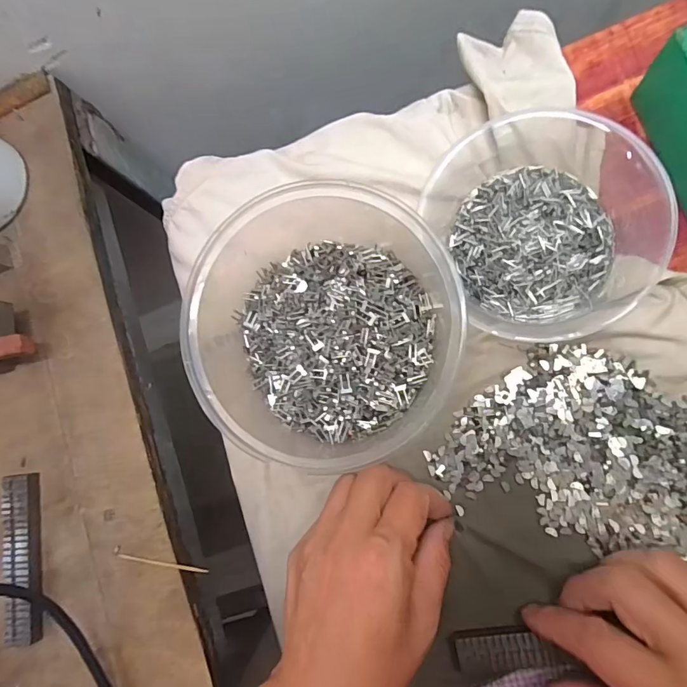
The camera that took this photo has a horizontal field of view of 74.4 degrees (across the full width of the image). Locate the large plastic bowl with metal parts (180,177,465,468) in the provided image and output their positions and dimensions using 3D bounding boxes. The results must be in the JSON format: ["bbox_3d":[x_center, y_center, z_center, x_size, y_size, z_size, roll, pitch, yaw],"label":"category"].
[{"bbox_3d":[-0.009,-0.007,0.250,0.133,0.065,0.140,-1,83,7],"label":"large plastic bowl with metal parts"}]

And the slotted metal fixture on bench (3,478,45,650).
[{"bbox_3d":[-0.196,0.131,0.277,0.020,0.012,0.099,-7,82,6],"label":"slotted metal fixture on bench"}]

